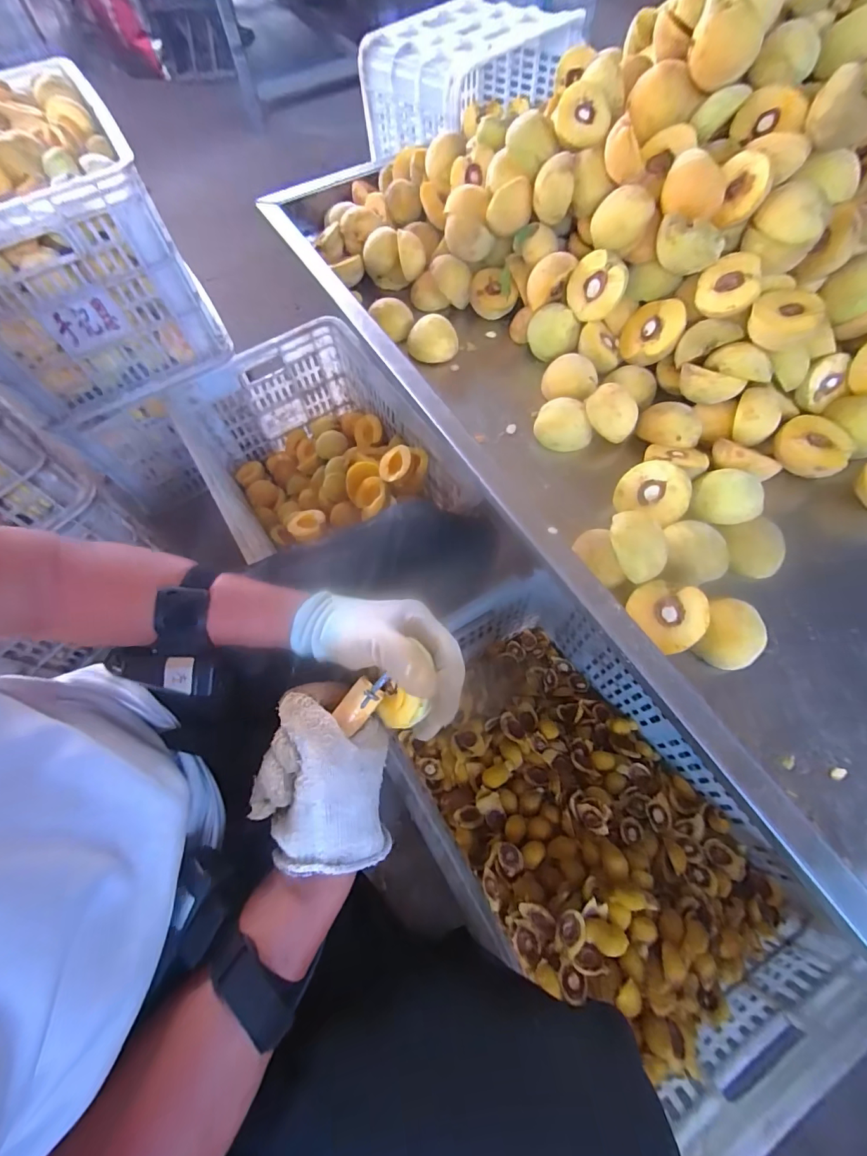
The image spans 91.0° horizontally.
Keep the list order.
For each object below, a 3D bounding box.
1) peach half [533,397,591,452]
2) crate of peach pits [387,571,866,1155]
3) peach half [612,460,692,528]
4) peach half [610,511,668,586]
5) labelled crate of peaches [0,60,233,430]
[{"bbox_3d":[0.149,-0.180,0.500,0.057,0.034,0.052,-1,66,2],"label":"peach half"},{"bbox_3d":[0.182,0.288,0.558,0.308,0.248,0.500,-30,68,-11],"label":"crate of peach pits"},{"bbox_3d":[0.227,-0.089,0.437,0.065,0.033,0.058,32,111,18],"label":"peach half"},{"bbox_3d":[0.183,-0.029,0.384,0.047,0.027,0.059,-14,66,-4],"label":"peach half"},{"bbox_3d":[-0.653,-0.583,0.732,0.352,0.266,0.518,-29,68,-10],"label":"labelled crate of peaches"}]

